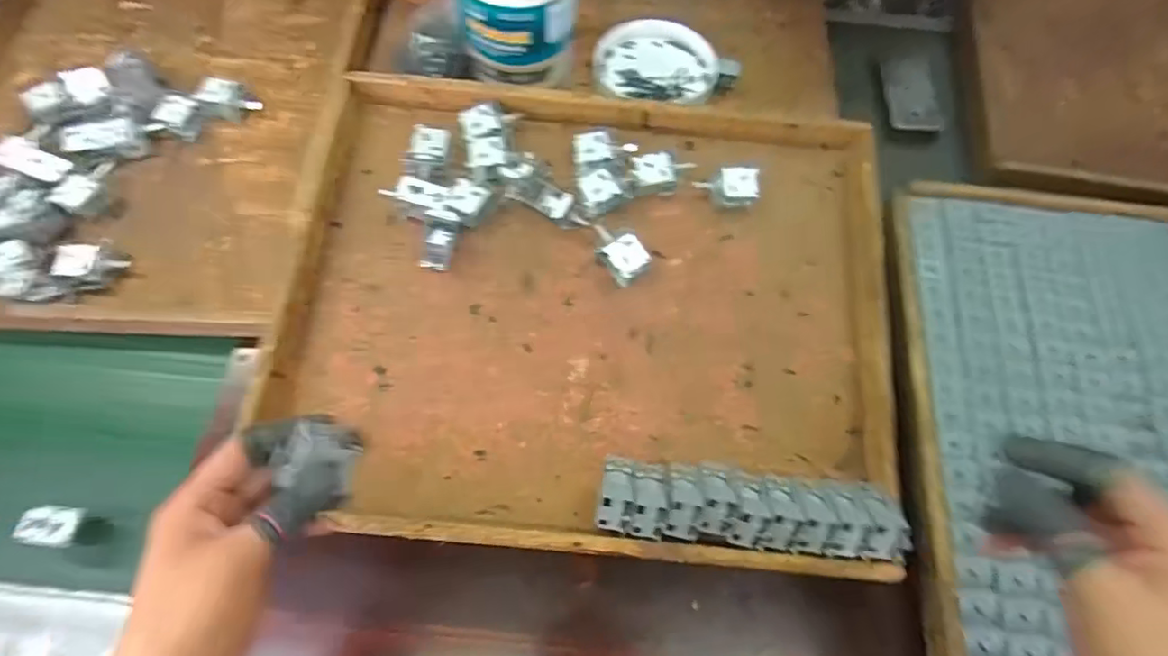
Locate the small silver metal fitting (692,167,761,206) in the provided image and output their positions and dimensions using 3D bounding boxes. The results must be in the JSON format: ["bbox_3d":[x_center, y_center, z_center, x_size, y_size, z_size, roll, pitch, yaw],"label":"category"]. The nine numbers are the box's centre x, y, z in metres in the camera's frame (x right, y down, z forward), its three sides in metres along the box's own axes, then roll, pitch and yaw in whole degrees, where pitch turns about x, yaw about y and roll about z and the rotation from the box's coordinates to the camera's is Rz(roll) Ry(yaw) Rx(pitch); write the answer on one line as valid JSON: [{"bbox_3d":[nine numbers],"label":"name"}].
[{"bbox_3d":[0.132,-0.130,0.522,0.055,0.026,0.034,-2,67,-4],"label":"small silver metal fitting"}]

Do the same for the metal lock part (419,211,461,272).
[{"bbox_3d":[-0.124,-0.073,0.483,0.026,0.054,0.017,22,25,6],"label":"metal lock part"}]

